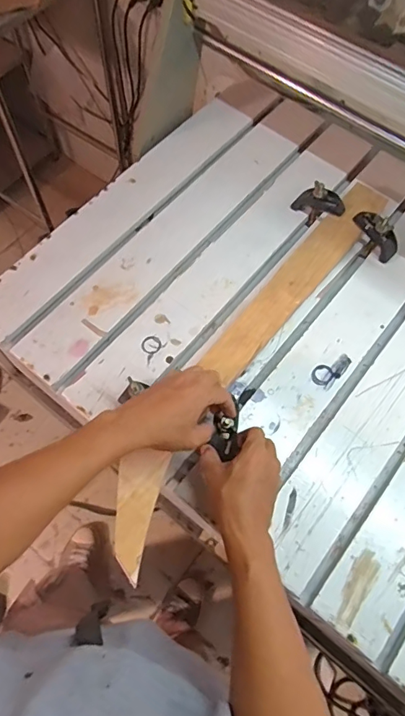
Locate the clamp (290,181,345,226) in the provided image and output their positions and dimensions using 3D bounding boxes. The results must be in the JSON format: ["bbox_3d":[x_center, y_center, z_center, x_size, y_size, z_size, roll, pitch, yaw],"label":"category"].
[{"bbox_3d":[0.189,-0.251,0.768,0.083,0.054,0.041,20,68,9],"label":"clamp"}]

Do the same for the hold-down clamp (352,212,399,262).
[{"bbox_3d":[0.271,-0.192,0.746,0.081,0.057,0.041,29,69,12],"label":"hold-down clamp"}]

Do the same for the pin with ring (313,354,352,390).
[{"bbox_3d":[0.185,0.015,0.678,0.033,0.006,0.067,42,73,16],"label":"pin with ring"}]

